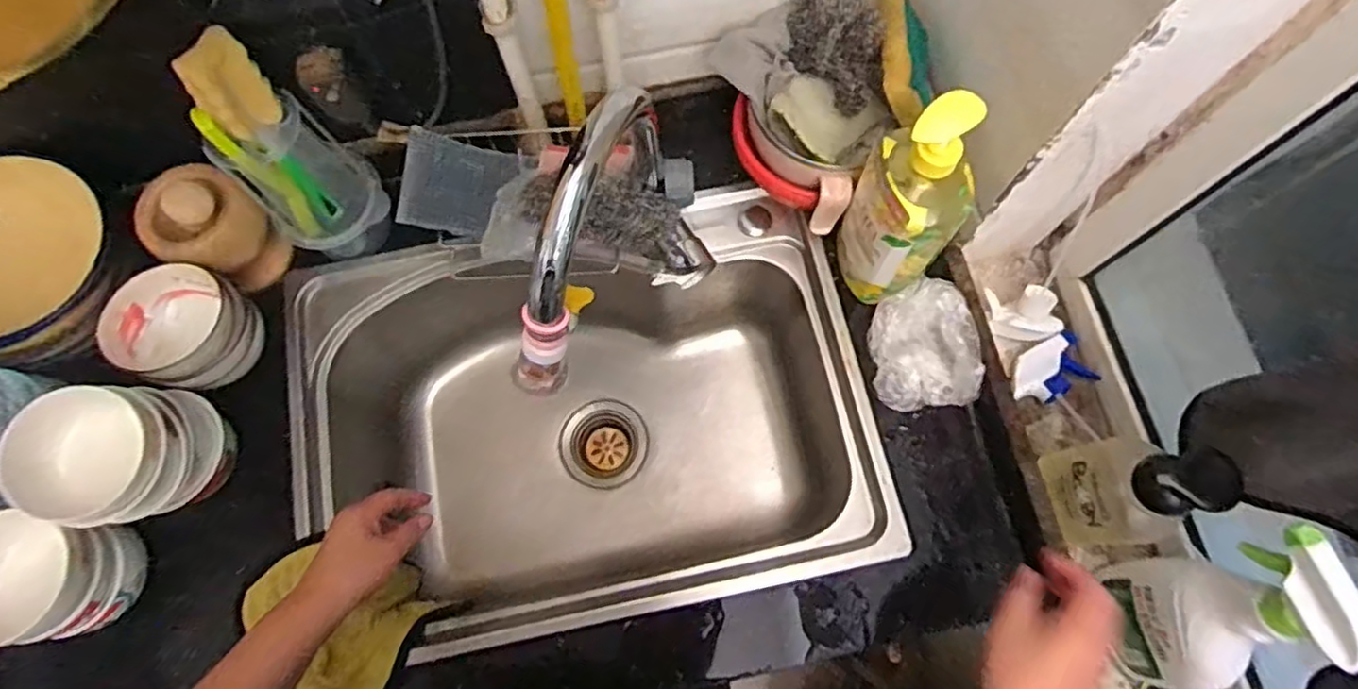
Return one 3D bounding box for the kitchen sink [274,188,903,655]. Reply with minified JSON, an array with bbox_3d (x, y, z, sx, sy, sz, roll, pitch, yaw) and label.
[{"bbox_3d":[-0.095,0.095,0.803,0.570,0.231,0.408,-12,73,-2],"label":"kitchen sink"}]

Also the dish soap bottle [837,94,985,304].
[{"bbox_3d":[0.198,-0.116,0.609,0.091,0.255,0.076,18,75,7],"label":"dish soap bottle"}]

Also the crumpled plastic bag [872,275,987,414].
[{"bbox_3d":[0.241,-0.002,0.680,0.089,0.057,0.121,-7,73,0],"label":"crumpled plastic bag"}]

